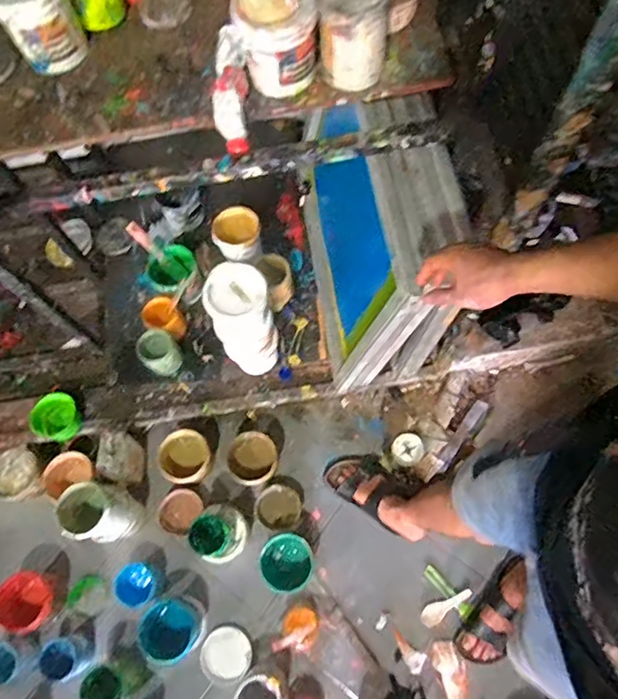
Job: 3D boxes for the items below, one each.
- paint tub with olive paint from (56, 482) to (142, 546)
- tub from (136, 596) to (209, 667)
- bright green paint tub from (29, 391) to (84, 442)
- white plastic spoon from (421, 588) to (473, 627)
[{"bbox_3d":[-0.504,0.393,1.280,0.138,0.210,0.131,-1,69,3],"label":"paint tub with olive paint"},{"bbox_3d":[-0.324,0.662,1.273,0.136,0.086,0.133,-1,69,3],"label":"tub"},{"bbox_3d":[-0.656,0.179,1.388,0.114,0.073,0.124,30,74,14],"label":"bright green paint tub"},{"bbox_3d":[0.333,0.623,1.301,0.134,0.022,0.043,-36,71,-10],"label":"white plastic spoon"}]

